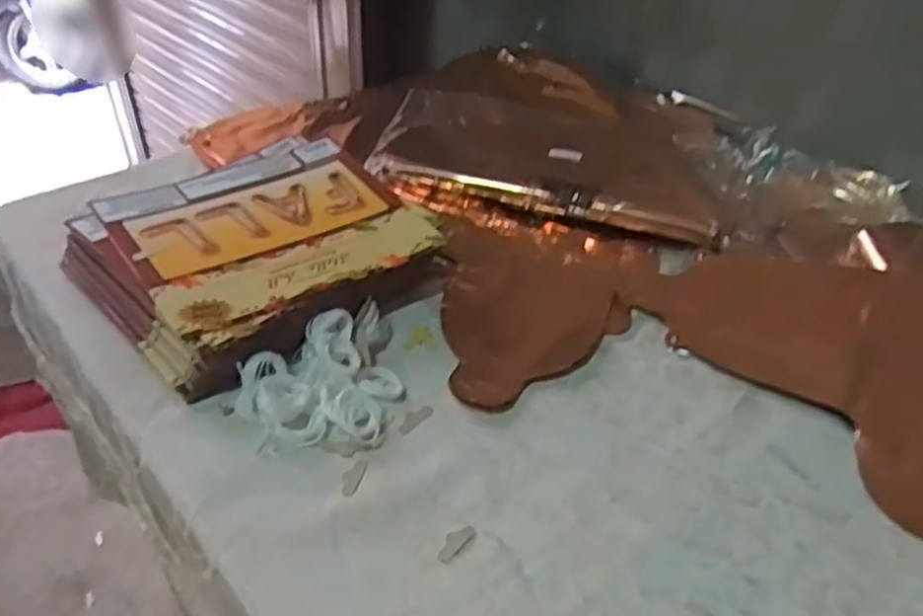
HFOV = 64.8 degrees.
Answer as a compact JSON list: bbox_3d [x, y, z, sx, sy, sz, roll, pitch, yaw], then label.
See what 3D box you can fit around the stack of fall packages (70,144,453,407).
[{"bbox_3d":[-0.140,-0.039,0.518,0.187,0.059,0.216,34,50,30],"label":"stack of fall packages"}]

